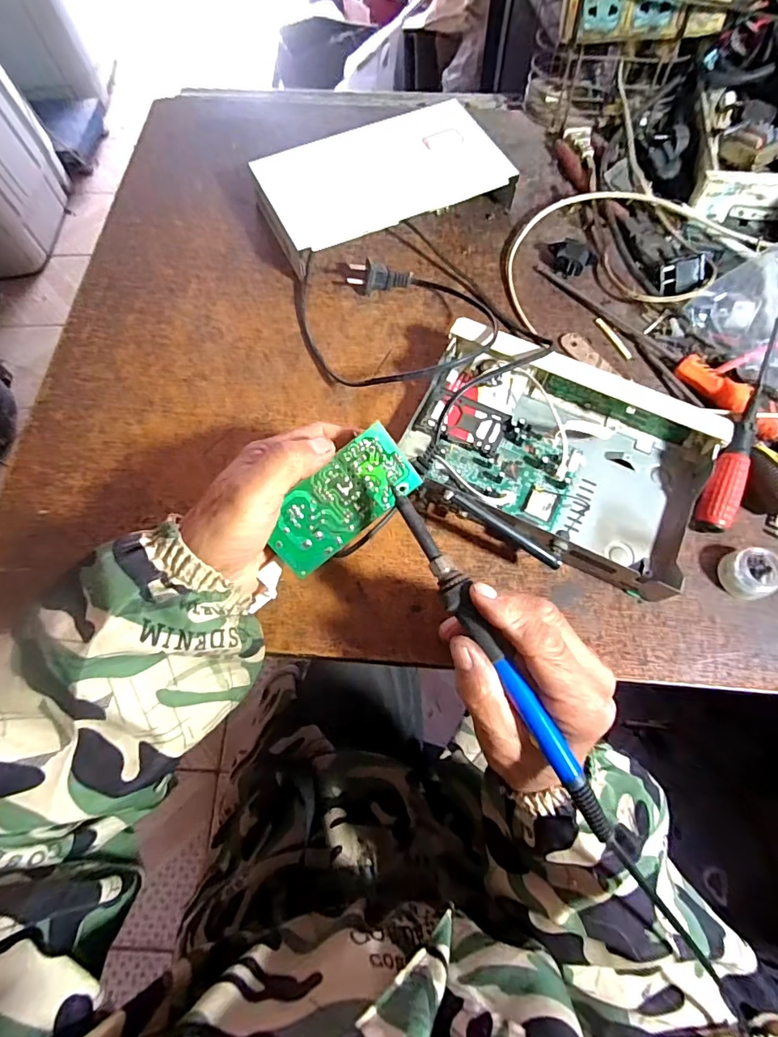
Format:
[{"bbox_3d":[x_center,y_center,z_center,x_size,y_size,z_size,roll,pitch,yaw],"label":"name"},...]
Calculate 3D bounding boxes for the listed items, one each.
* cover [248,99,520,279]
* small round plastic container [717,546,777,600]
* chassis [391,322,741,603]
[{"bbox_3d":[-0.008,-0.316,0.462,0.224,0.034,0.130,-25,69,-7],"label":"cover"},{"bbox_3d":[0.254,0.039,0.344,0.033,0.022,0.032,-1,68,2],"label":"small round plastic container"},{"bbox_3d":[0.125,-0.048,0.371,0.223,0.043,0.164,18,70,10],"label":"chassis"}]

